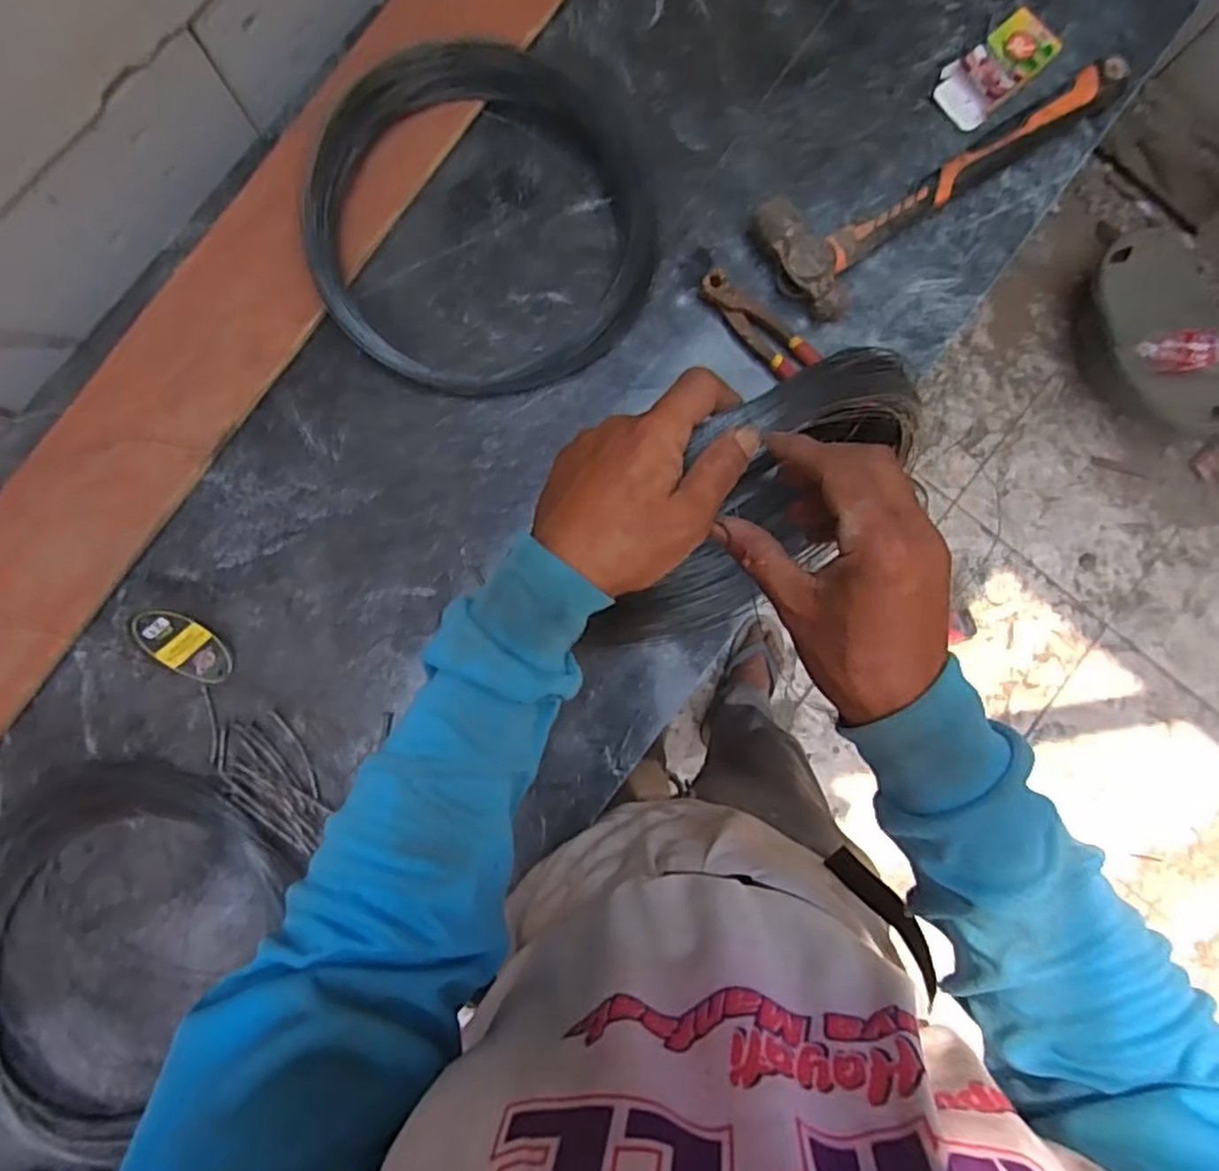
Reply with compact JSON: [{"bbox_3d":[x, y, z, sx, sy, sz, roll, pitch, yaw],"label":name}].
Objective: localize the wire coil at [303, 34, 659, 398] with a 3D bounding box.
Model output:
[{"bbox_3d":[-0.107,-0.323,0.601,0.296,0.064,0.303,-1,85,-2],"label":"wire coil"}]

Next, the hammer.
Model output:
[{"bbox_3d":[0.293,-0.379,0.628,0.351,0.038,0.114,-37,88,-4],"label":"hammer"}]

